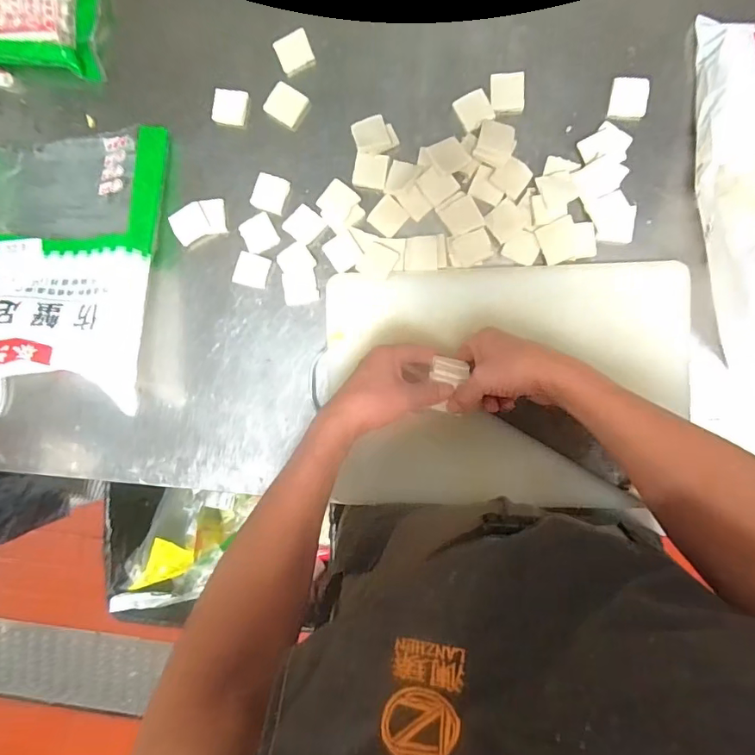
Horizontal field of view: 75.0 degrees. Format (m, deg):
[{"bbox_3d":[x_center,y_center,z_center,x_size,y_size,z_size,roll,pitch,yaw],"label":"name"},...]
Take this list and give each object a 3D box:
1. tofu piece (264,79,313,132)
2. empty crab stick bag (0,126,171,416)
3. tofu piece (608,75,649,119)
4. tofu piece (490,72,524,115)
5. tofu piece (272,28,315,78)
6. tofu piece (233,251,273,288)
[{"bbox_3d":[-0.118,-0.355,0.643,0.049,0.013,0.048,29,93,5],"label":"tofu piece"},{"bbox_3d":[-0.427,-0.152,0.639,0.277,0.096,0.356,3,90,6],"label":"empty crab stick bag"},{"bbox_3d":[0.303,-0.337,0.591,0.041,0.008,0.049,8,91,6],"label":"tofu piece"},{"bbox_3d":[0.161,-0.350,0.607,0.041,0.009,0.047,1,90,6],"label":"tofu piece"},{"bbox_3d":[-0.107,-0.421,0.637,0.044,0.015,0.043,-23,88,5],"label":"tofu piece"},{"bbox_3d":[-0.166,-0.141,0.651,0.045,0.009,0.042,17,92,5],"label":"tofu piece"}]

